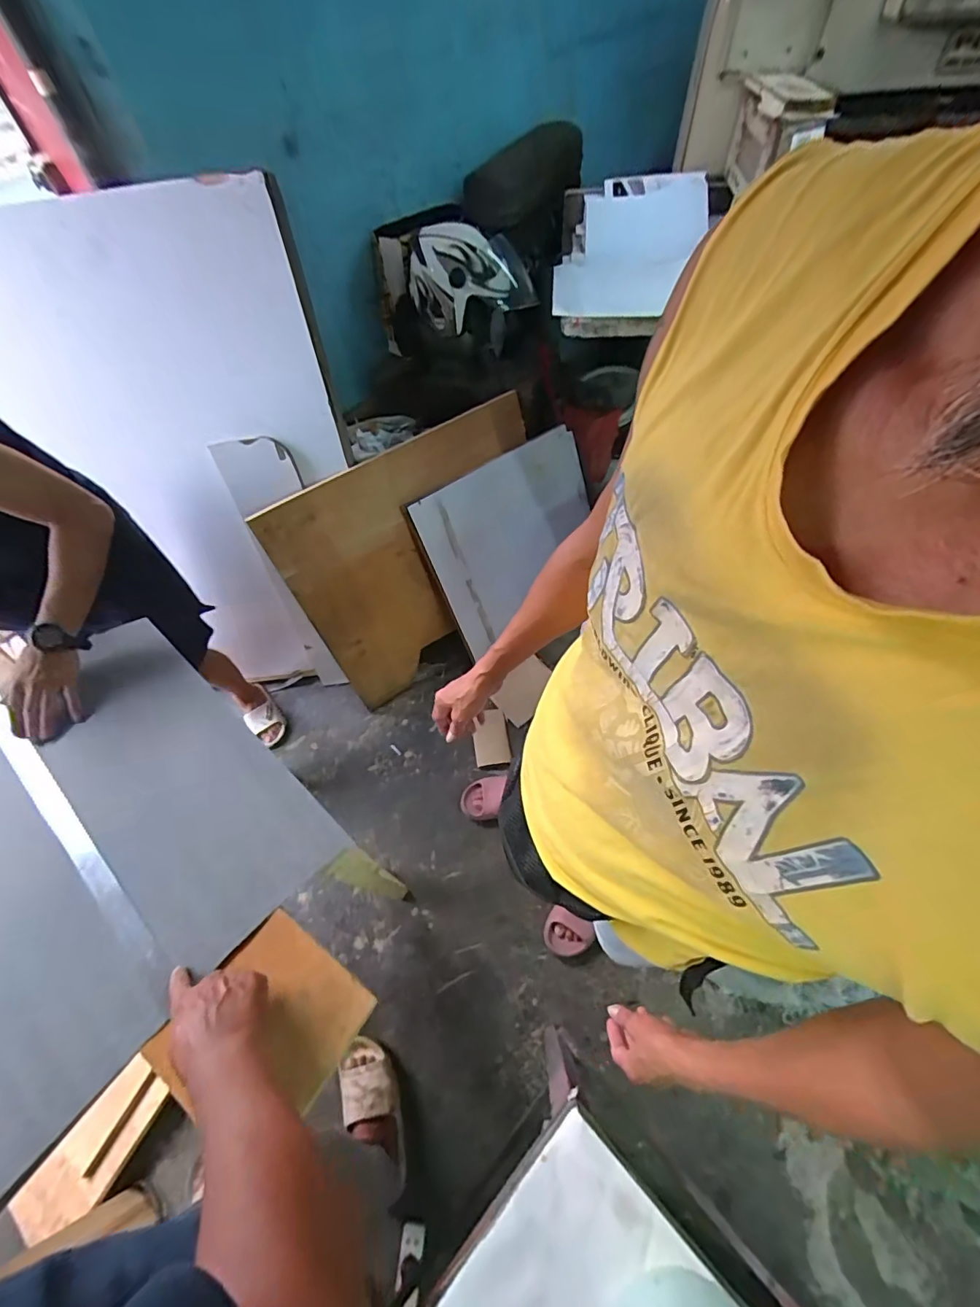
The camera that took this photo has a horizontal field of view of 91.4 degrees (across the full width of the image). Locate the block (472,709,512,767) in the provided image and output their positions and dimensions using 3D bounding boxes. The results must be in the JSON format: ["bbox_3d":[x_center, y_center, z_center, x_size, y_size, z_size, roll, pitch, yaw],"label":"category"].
[{"bbox_3d":[0.002,0.268,1.523,0.108,0.012,0.167,-10,80,0],"label":"block"}]

